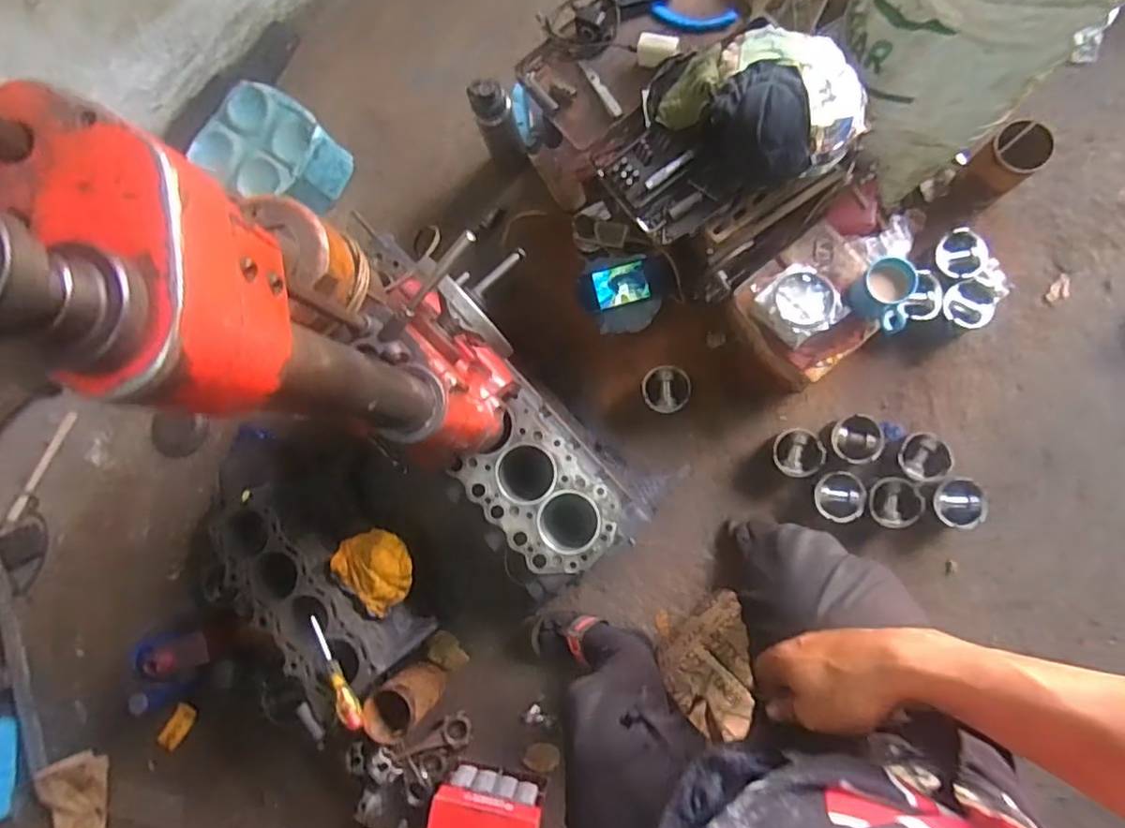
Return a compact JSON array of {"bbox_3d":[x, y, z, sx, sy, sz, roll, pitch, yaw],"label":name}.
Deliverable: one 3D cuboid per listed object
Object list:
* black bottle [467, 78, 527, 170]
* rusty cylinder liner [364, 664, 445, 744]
[{"bbox_3d":[-0.128,-0.581,1.252,0.074,0.256,0.077,-23,84,4],"label":"black bottle"},{"bbox_3d":[-0.307,0.561,1.215,0.107,0.171,0.103,-41,83,2],"label":"rusty cylinder liner"}]

